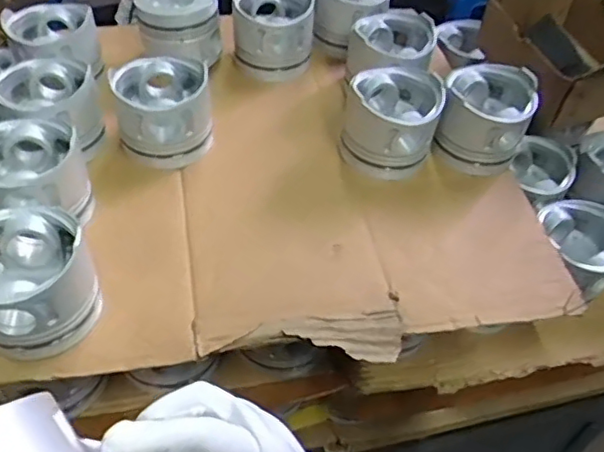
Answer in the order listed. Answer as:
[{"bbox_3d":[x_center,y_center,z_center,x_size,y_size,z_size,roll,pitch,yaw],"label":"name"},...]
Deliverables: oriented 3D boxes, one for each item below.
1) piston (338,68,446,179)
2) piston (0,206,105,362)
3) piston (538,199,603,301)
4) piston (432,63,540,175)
[{"bbox_3d":[0.101,-0.117,0.711,0.104,0.090,0.105,2,48,-2],"label":"piston"},{"bbox_3d":[-0.232,0.049,0.525,0.102,0.093,0.097,2,48,-2],"label":"piston"},{"bbox_3d":[0.319,0.030,0.721,0.096,0.075,0.104,16,49,10],"label":"piston"},{"bbox_3d":[0.211,-0.127,0.716,0.098,0.081,0.105,18,50,12],"label":"piston"}]

